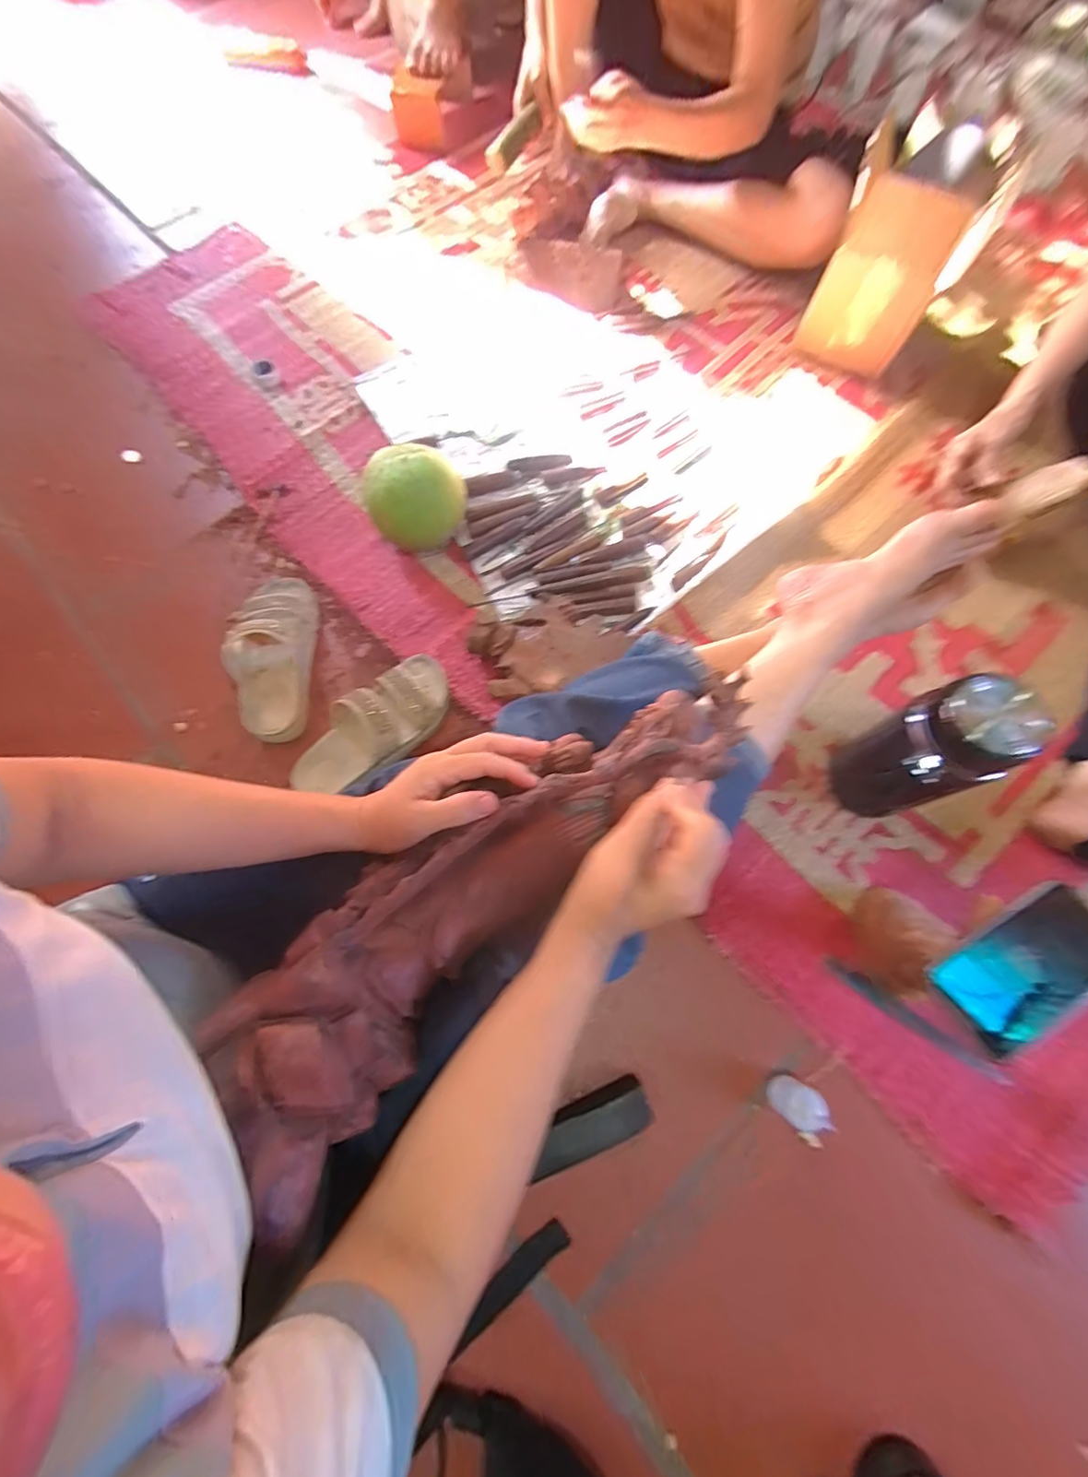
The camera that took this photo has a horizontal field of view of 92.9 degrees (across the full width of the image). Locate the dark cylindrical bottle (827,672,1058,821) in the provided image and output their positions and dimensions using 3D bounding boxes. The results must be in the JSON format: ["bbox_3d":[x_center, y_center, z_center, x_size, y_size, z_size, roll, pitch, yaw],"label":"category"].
[{"bbox_3d":[0.379,0.019,0.532,0.088,0.221,0.092,-1,71,2],"label":"dark cylindrical bottle"}]

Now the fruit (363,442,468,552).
[{"bbox_3d":[-0.181,-0.334,0.734,0.125,0.134,0.111,-23,72,-8],"label":"fruit"}]

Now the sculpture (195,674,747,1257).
[{"bbox_3d":[-0.025,0.093,0.367,0.402,0.081,0.128,-38,74,-17],"label":"sculpture"}]

